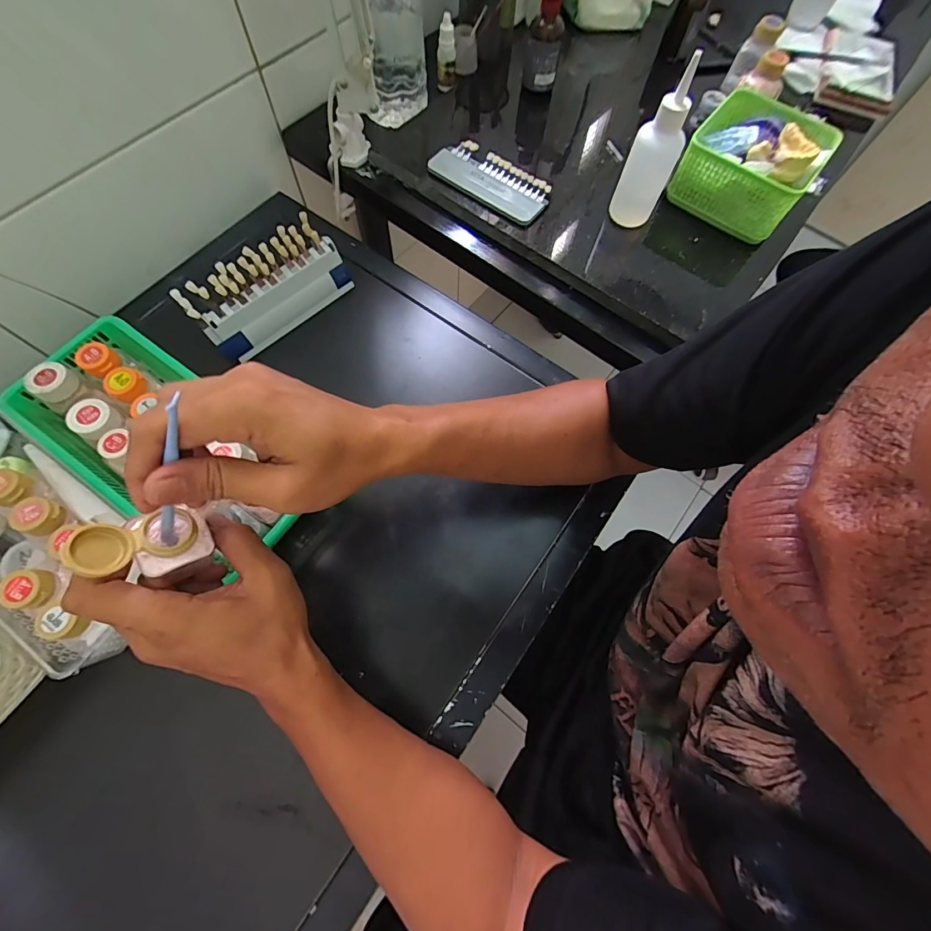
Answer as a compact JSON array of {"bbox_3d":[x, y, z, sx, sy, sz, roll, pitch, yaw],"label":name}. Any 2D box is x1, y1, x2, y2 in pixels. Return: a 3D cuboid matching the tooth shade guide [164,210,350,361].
[{"bbox_3d":[-0.222,-0.203,0.475,0.174,0.093,0.030,-43,51,-16],"label":"tooth shade guide"}]

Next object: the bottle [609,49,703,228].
[{"bbox_3d":[0.193,-0.316,0.423,0.047,0.135,0.040,24,70,6],"label":"bottle"}]

